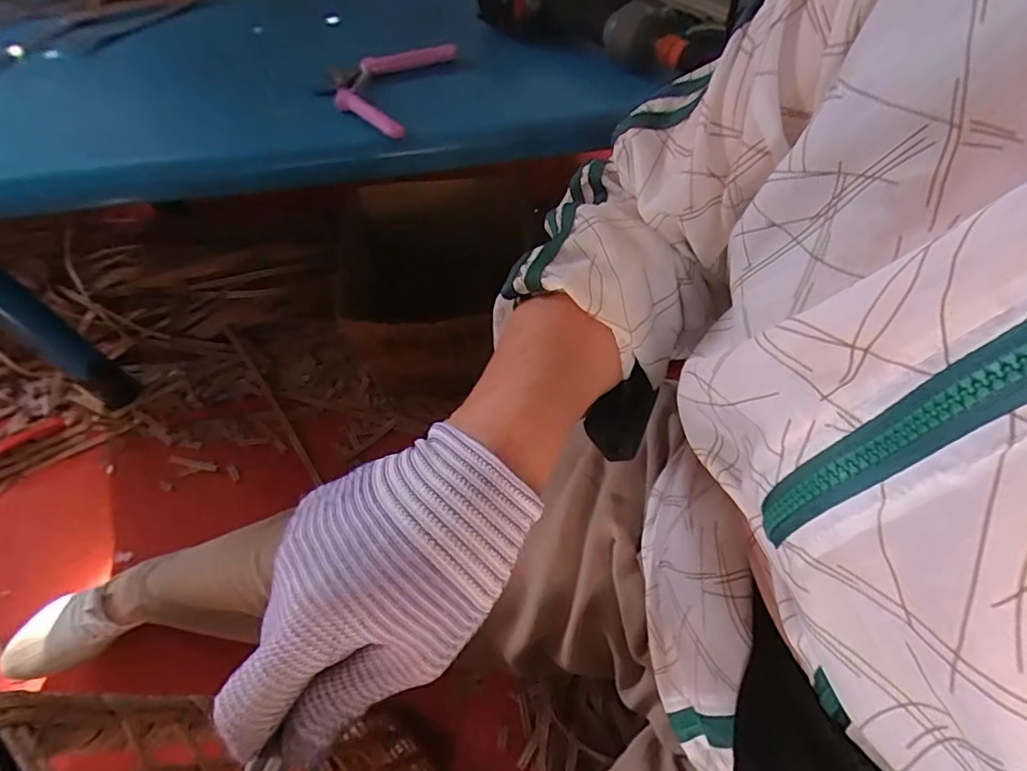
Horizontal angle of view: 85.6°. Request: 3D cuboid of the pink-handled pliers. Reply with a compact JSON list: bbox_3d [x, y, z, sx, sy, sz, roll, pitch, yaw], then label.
[{"bbox_3d":[-0.129,-0.296,0.536,0.108,0.018,0.123,18,63,10],"label":"pink-handled pliers"}]

